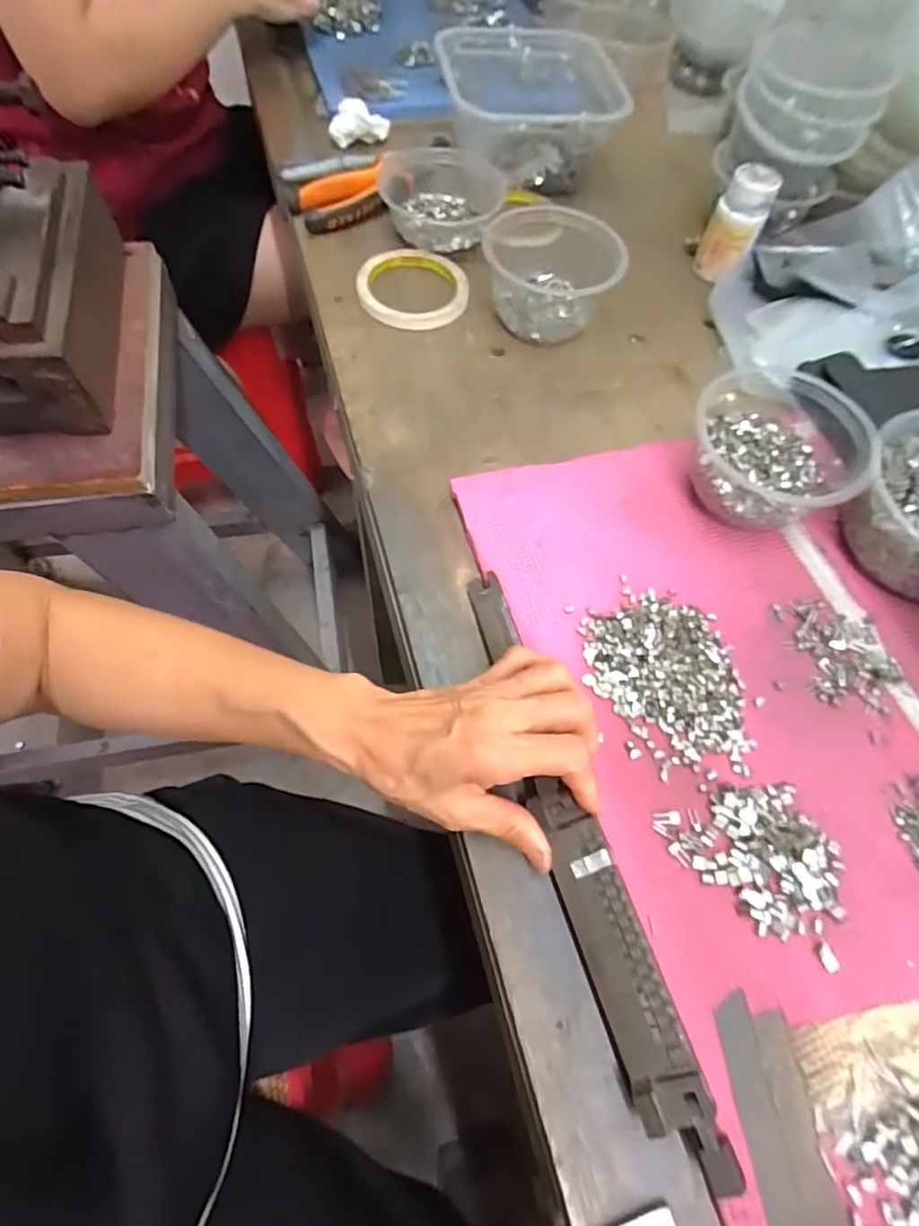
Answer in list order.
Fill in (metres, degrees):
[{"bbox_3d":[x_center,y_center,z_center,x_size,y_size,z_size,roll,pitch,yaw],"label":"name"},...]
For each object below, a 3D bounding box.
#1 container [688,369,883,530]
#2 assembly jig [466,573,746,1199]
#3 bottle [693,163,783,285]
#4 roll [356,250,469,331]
[{"bbox_3d":[0.217,-0.112,0.406,0.108,0.061,0.106,2,64,-4],"label":"container"},{"bbox_3d":[0.057,0.112,0.310,0.030,0.016,0.309,-15,63,-9],"label":"assembly jig"},{"bbox_3d":[0.251,-0.352,0.530,0.046,0.084,0.045,25,64,8],"label":"bottle"},{"bbox_3d":[-0.042,-0.291,0.514,0.096,0.015,0.093,-1,64,-6],"label":"roll"}]

